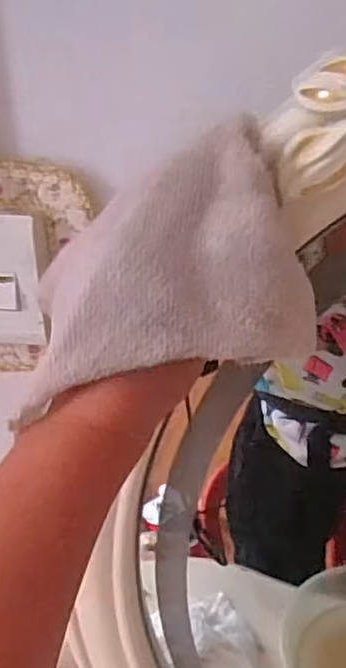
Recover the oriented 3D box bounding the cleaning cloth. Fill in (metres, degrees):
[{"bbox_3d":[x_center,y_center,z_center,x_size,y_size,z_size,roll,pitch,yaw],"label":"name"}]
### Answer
[{"bbox_3d":[0.000,-0.026,0.246,0.115,0.082,0.049,-11,26,-20],"label":"cleaning cloth"}]

